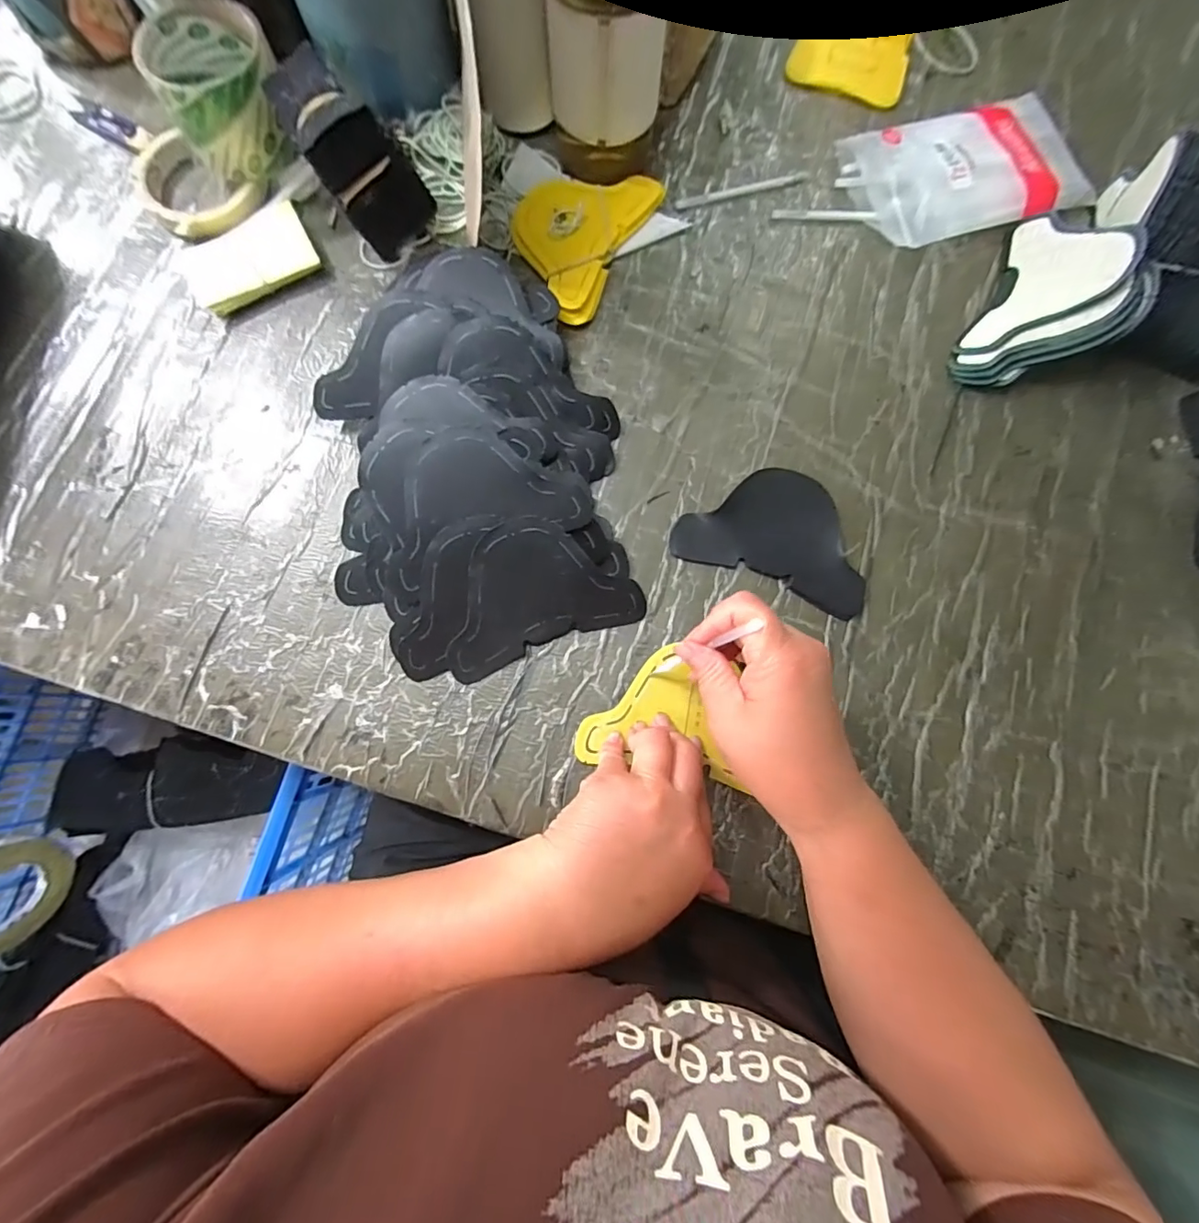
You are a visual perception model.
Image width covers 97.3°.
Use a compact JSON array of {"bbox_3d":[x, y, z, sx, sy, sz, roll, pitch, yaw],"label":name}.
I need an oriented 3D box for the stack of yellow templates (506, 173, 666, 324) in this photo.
[{"bbox_3d":[-0.021,-0.299,0.417,0.091,0.016,0.137,27,80,5],"label":"stack of yellow templates"}]

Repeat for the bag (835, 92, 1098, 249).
[{"bbox_3d":[0.293,-0.356,0.426,0.169,0.029,0.111,-15,80,-3],"label":"bag"}]

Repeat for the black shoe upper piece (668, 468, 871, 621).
[{"bbox_3d":[0.127,-0.059,0.370,0.133,0.013,0.086,21,80,4],"label":"black shoe upper piece"}]

